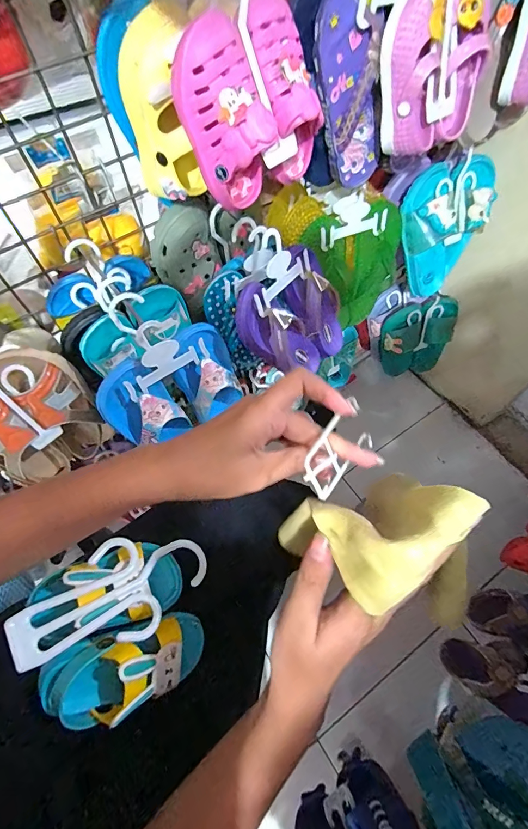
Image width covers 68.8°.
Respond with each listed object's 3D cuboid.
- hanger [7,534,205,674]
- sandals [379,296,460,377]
[{"bbox_3d":[-0.125,0.153,0.330,0.157,0.017,0.081,-18,62,-36],"label":"hanger"},{"bbox_3d":[0.356,-0.175,0.920,0.162,0.196,0.075,-13,64,-5],"label":"sandals"}]

